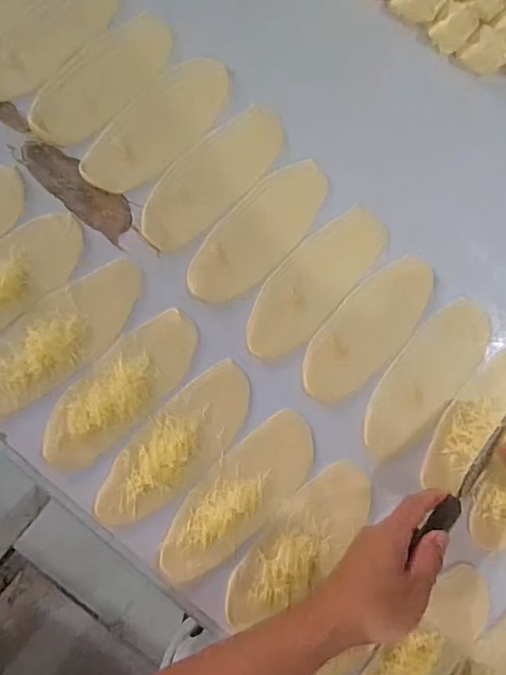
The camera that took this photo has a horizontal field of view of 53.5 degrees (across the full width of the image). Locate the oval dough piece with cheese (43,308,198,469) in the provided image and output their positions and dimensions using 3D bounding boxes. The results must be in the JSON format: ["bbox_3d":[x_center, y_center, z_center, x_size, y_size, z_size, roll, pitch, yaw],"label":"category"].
[{"bbox_3d":[-0.124,0.049,0.481,0.072,0.008,0.178,43,83,-1],"label":"oval dough piece with cheese"}]

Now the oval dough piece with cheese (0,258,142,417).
[{"bbox_3d":[-0.187,-0.001,0.489,0.191,0.017,0.076,-45,90,-7],"label":"oval dough piece with cheese"}]

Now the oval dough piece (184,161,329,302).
[{"bbox_3d":[0.009,-0.110,0.516,0.073,0.007,0.182,45,83,0],"label":"oval dough piece"}]

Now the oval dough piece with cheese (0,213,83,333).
[{"bbox_3d":[-0.246,-0.049,0.486,0.187,0.021,0.072,-41,90,-7],"label":"oval dough piece with cheese"}]

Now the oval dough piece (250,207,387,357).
[{"bbox_3d":[0.065,-0.061,0.519,0.071,0.004,0.191,42,83,-1],"label":"oval dough piece"}]

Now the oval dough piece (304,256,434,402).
[{"bbox_3d":[0.122,-0.010,0.525,0.075,0.006,0.178,42,83,-1],"label":"oval dough piece"}]

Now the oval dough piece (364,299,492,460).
[{"bbox_3d":[0.181,0.041,0.526,0.070,0.009,0.190,42,83,-1],"label":"oval dough piece"}]

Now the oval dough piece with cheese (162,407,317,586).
[{"bbox_3d":[-0.012,0.152,0.485,0.183,0.020,0.074,-40,90,-7],"label":"oval dough piece with cheese"}]

